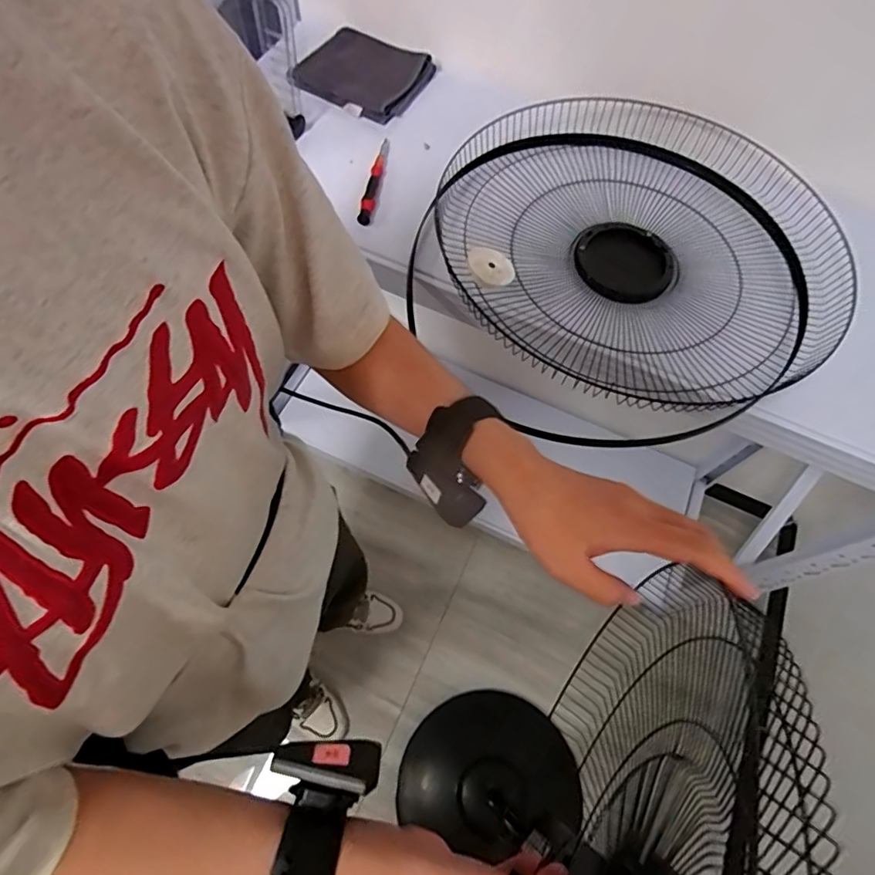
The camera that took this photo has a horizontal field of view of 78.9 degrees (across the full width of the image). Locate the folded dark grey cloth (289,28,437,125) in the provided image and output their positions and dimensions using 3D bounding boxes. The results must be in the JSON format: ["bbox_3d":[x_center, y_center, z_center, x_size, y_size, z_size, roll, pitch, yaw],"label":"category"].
[{"bbox_3d":[-0.112,-0.554,0.815,0.184,0.035,0.165,23,65,7],"label":"folded dark grey cloth"}]

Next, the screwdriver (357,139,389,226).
[{"bbox_3d":[-0.085,-0.345,0.714,0.017,0.016,0.157,8,64,0],"label":"screwdriver"}]

